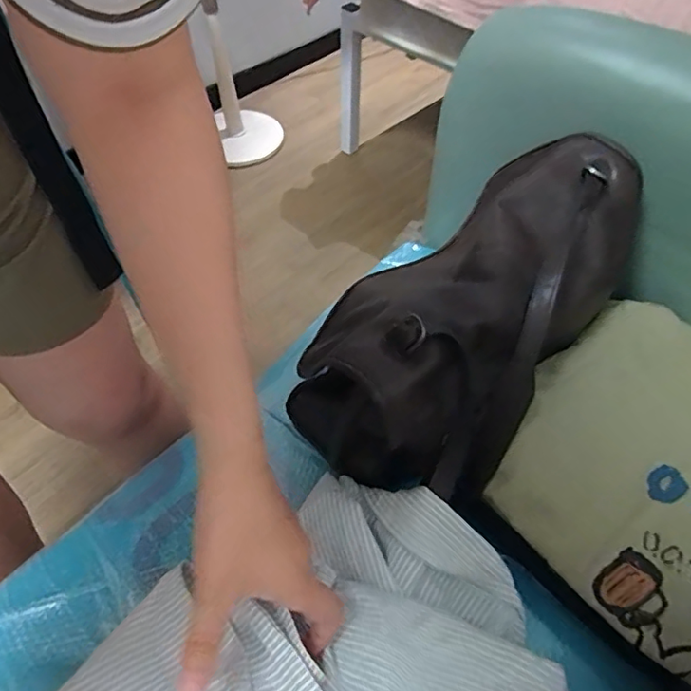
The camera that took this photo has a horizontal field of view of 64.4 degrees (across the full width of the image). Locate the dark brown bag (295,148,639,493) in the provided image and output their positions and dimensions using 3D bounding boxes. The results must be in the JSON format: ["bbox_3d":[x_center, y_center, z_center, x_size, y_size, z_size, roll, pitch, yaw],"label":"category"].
[{"bbox_3d":[0.100,-0.032,0.507,0.207,0.201,0.327,37,60,24],"label":"dark brown bag"}]

